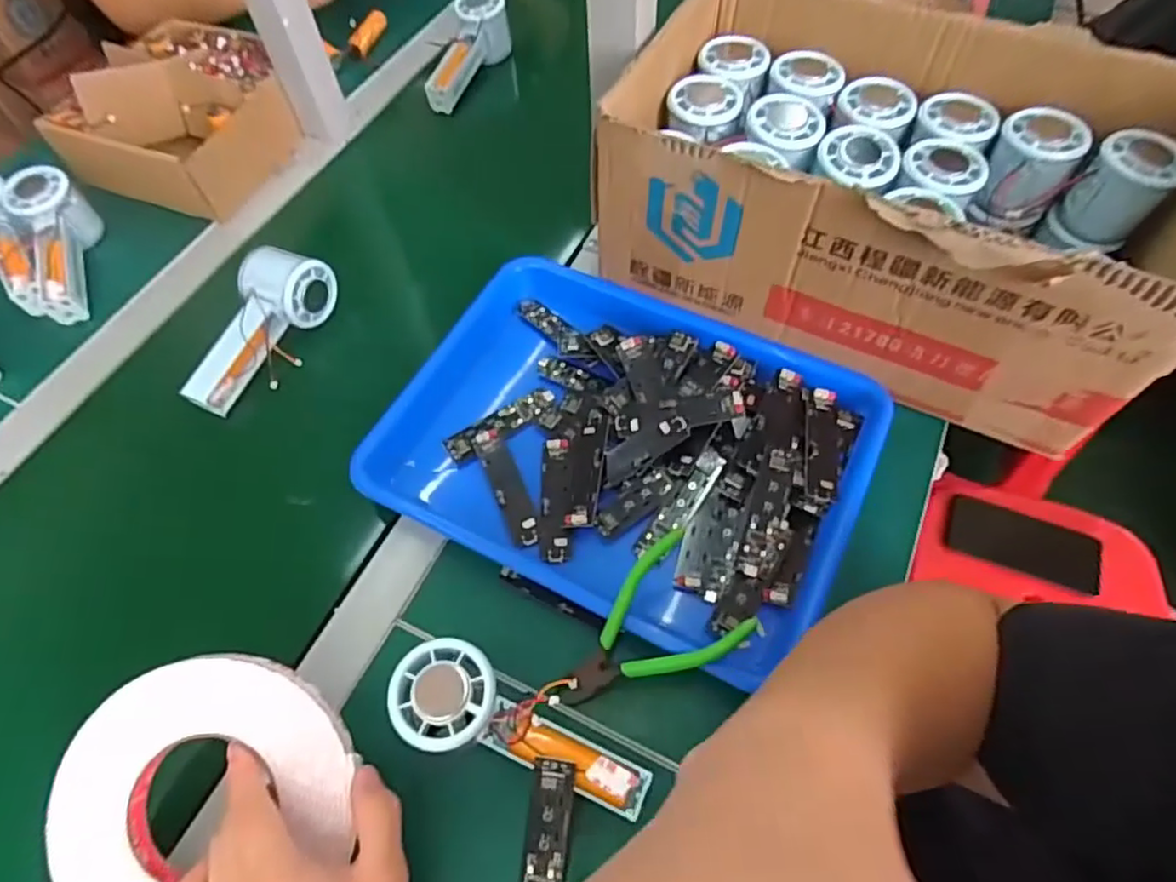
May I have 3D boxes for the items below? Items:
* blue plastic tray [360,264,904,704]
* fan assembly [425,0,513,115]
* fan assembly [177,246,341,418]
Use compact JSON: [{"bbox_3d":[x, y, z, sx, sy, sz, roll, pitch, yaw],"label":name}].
[{"bbox_3d":[0.028,-0.006,0.480,0.329,0.052,0.255,25,63,16],"label":"blue plastic tray"},{"bbox_3d":[-0.138,-0.431,0.741,0.051,0.059,0.146,19,75,13],"label":"fan assembly"},{"bbox_3d":[-0.271,-0.090,0.541,0.048,0.069,0.146,19,62,13],"label":"fan assembly"}]

